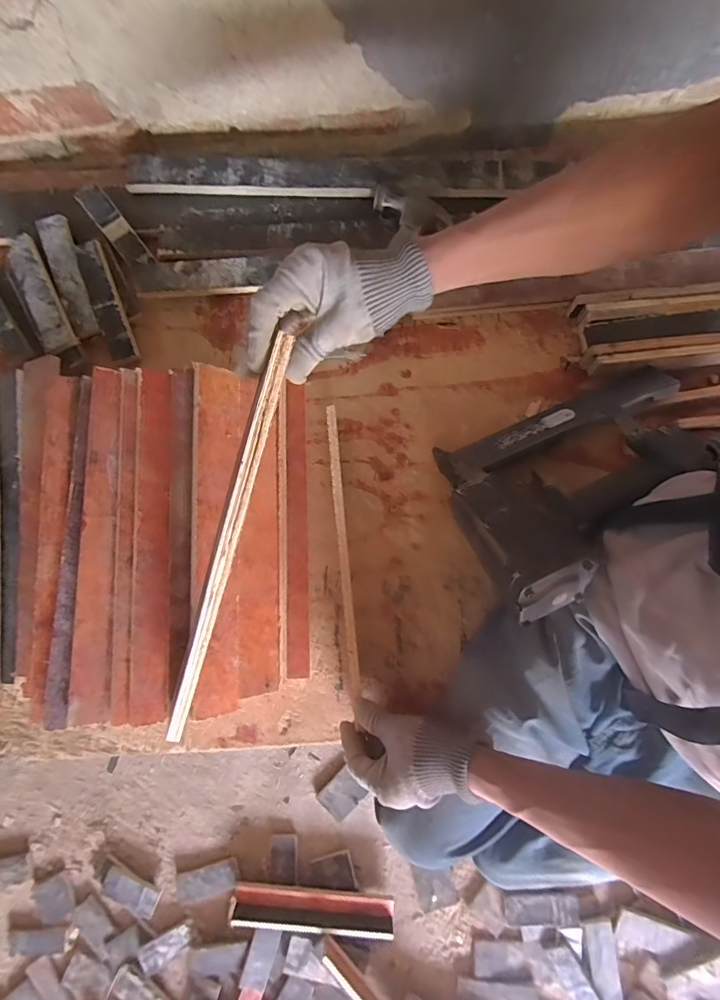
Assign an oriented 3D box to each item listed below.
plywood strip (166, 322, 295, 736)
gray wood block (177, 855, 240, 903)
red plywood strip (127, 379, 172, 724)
[{"bbox_3d":[-0.113,0.044,0.368,0.015,0.010,0.362,19,102,3],"label":"plywood strip"},{"bbox_3d":[-0.381,0.951,1.099,0.146,0.023,0.065,-15,81,-1],"label":"gray wood block"},{"bbox_3d":[-0.220,0.042,0.465,0.036,0.009,0.365,0,83,-20],"label":"red plywood strip"}]

